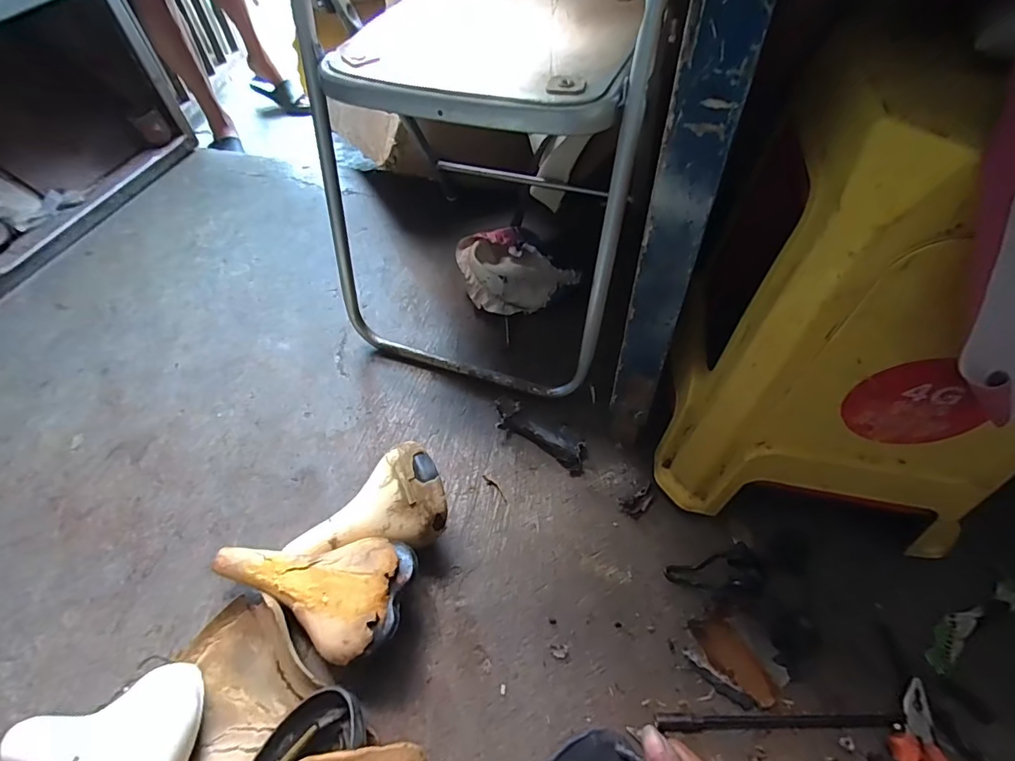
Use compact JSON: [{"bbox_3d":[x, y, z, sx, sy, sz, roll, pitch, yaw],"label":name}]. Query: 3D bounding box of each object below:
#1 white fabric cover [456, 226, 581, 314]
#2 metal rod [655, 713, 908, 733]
[{"bbox_3d":[0.004,-0.203,0.913,0.197,0.071,0.171,38,63,26],"label":"white fabric cover"},{"bbox_3d":[0.289,0.366,0.516,0.255,0.015,0.016,-1,54,1],"label":"metal rod"}]

